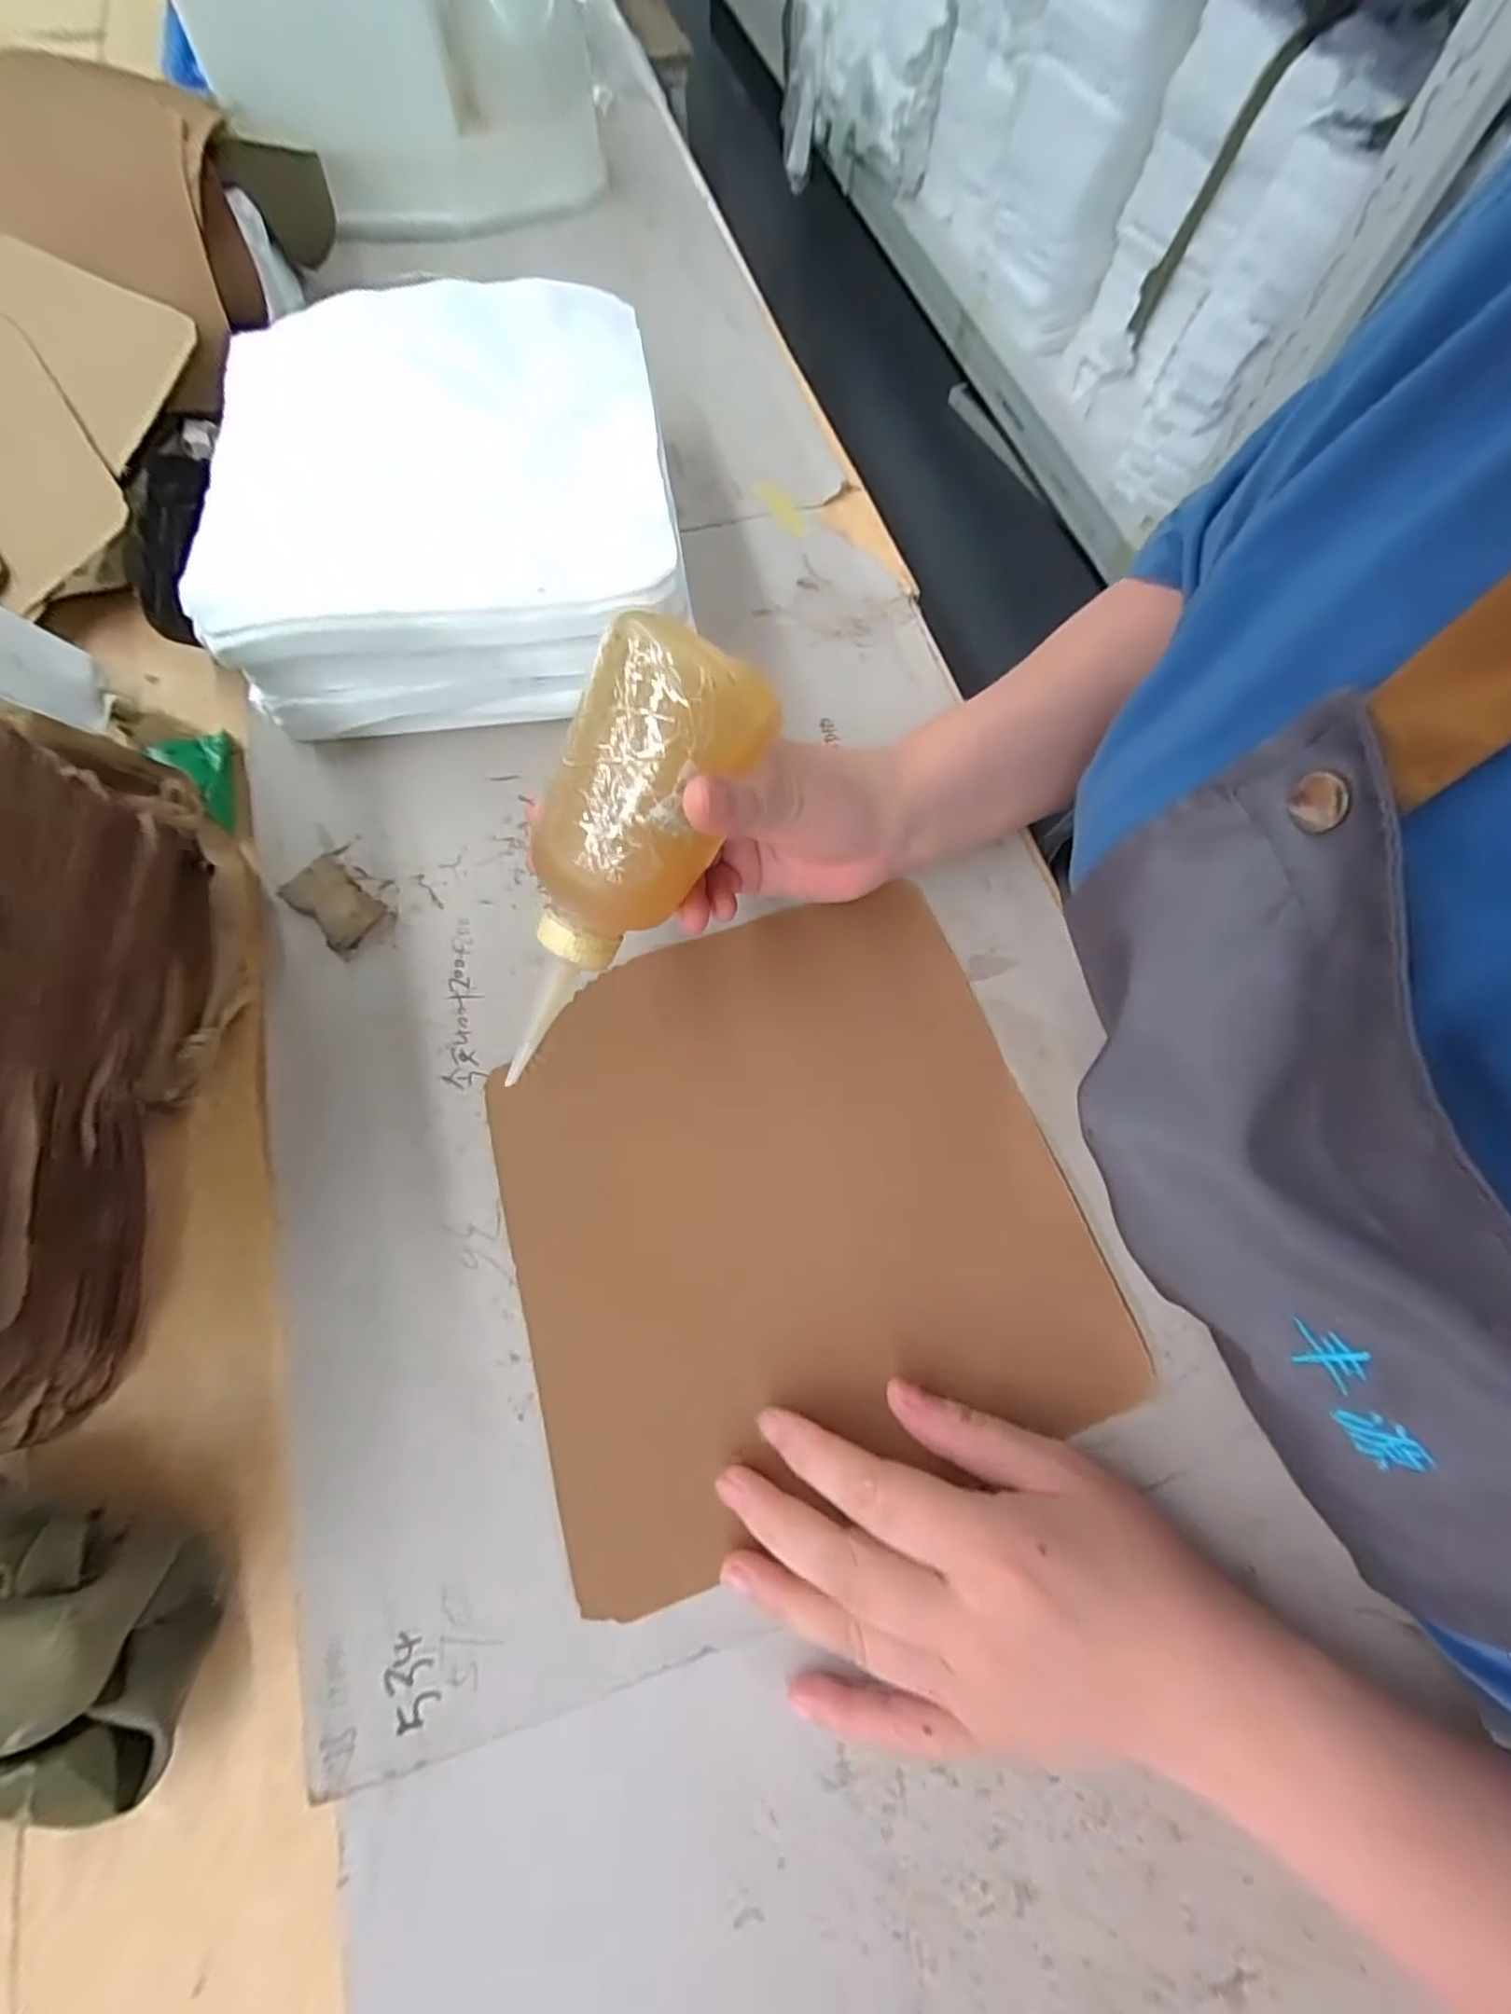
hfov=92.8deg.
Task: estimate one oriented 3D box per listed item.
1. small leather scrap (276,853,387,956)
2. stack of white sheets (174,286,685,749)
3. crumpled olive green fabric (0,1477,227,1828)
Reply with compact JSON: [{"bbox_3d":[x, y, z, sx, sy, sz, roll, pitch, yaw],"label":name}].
[{"bbox_3d":[-0.199,-0.049,0.339,0.049,0.006,0.029,41,73,12],"label":"small leather scrap"},{"bbox_3d":[-0.156,-0.262,0.379,0.213,0.082,0.227,-9,70,-6],"label":"stack of white sheets"},{"bbox_3d":[-0.224,0.192,0.210,0.098,0.064,0.076,8,69,0],"label":"crumpled olive green fabric"}]

